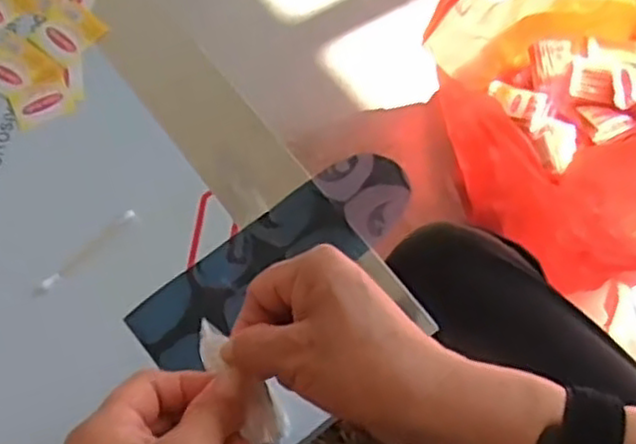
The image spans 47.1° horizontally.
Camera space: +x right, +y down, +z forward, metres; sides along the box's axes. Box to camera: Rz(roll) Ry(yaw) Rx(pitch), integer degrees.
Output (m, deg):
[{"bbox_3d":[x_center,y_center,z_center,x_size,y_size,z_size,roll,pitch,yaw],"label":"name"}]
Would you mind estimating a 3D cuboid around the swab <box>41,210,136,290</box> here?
[{"bbox_3d":[-0.144,0.017,0.459,0.071,0.004,0.006,-43,73,-13],"label":"swab"}]

